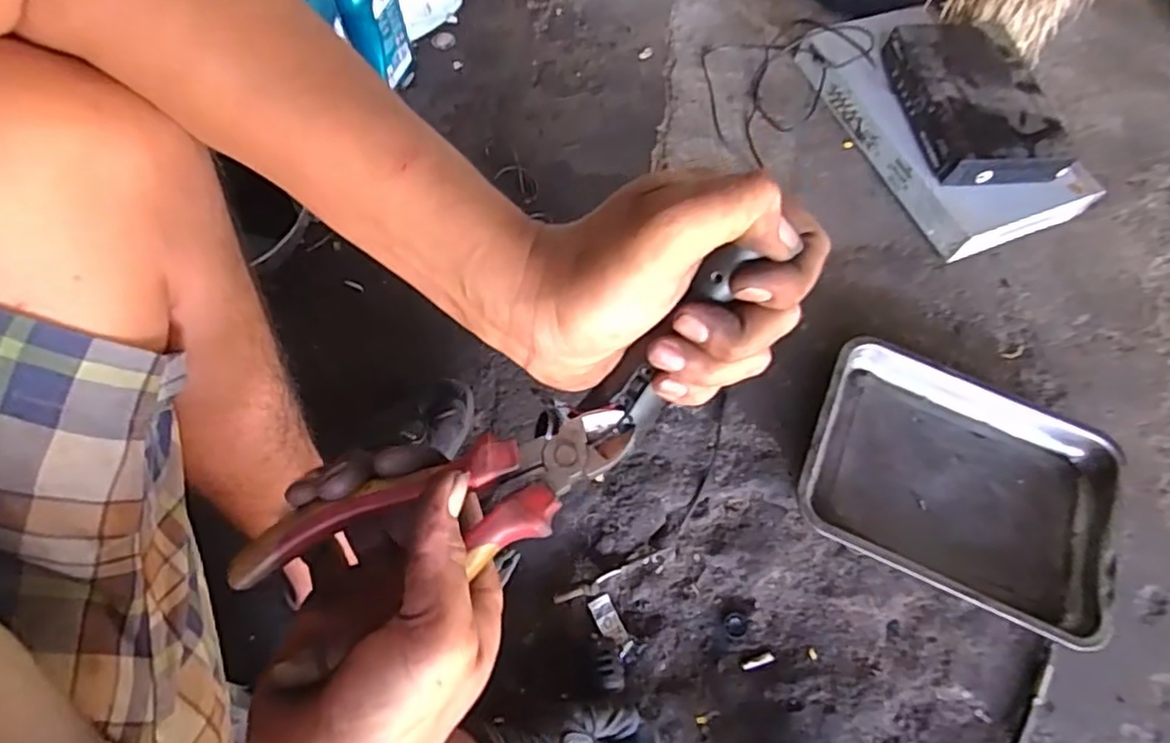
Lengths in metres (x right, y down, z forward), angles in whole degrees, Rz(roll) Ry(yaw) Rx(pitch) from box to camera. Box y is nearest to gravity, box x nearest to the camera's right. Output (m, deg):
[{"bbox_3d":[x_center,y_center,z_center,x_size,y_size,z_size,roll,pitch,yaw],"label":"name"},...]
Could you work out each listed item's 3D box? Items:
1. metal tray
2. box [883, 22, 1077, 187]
[{"bbox_3d":[0.441,0.126,0.778,0.346,0.047,0.272,24,66,9],"label":"metal tray"},{"bbox_3d":[0.563,-0.397,0.958,0.188,0.059,0.271,-9,65,-7],"label":"box"}]

